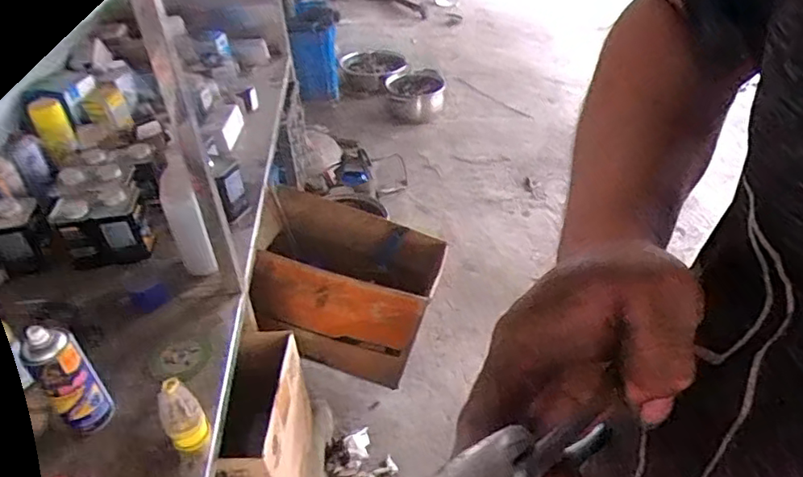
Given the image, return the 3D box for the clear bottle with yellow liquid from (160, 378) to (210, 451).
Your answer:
[{"bbox_3d":[-0.293,0.245,0.771,0.053,0.108,0.053,-28,46,-29],"label":"clear bottle with yellow liquid"}]

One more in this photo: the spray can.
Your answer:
[{"bbox_3d":[-0.451,0.196,0.779,0.064,0.169,0.057,-31,47,-31],"label":"spray can"}]

